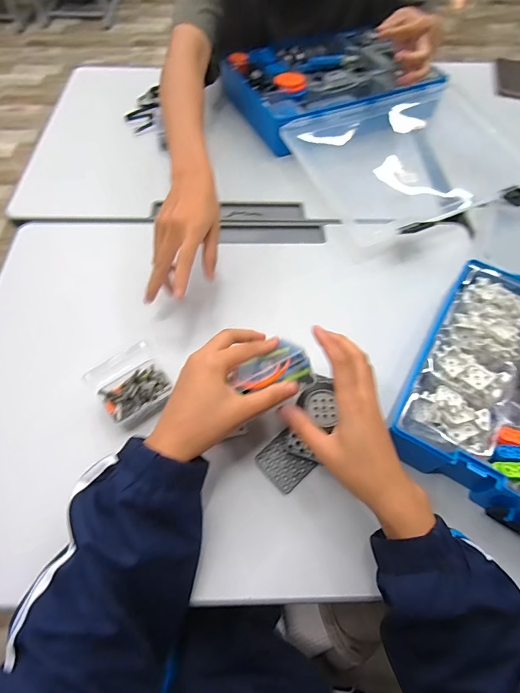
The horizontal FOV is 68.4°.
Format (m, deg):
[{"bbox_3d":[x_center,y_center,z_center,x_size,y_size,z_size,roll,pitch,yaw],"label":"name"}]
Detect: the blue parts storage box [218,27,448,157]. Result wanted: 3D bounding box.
[{"bbox_3d":[0.128,-0.508,0.749,0.362,0.076,0.278,-25,63,-15],"label":"blue parts storage box"}]

